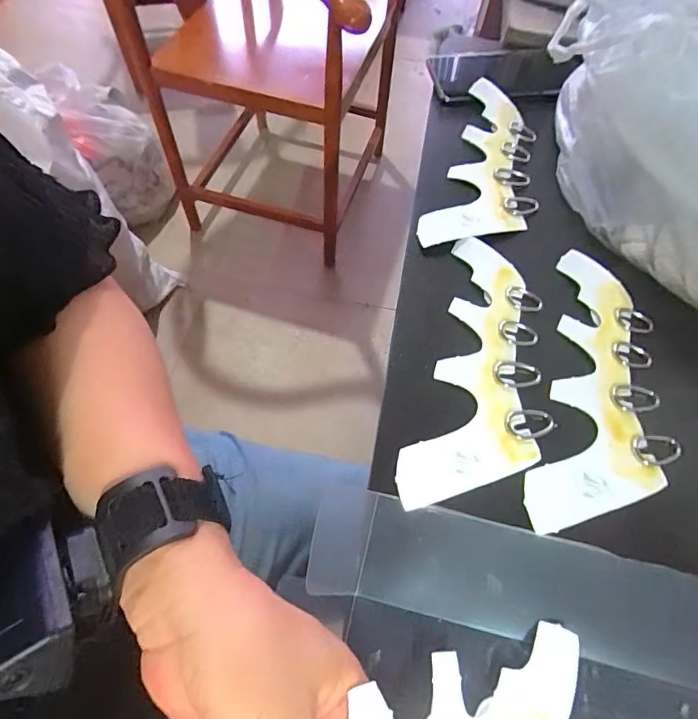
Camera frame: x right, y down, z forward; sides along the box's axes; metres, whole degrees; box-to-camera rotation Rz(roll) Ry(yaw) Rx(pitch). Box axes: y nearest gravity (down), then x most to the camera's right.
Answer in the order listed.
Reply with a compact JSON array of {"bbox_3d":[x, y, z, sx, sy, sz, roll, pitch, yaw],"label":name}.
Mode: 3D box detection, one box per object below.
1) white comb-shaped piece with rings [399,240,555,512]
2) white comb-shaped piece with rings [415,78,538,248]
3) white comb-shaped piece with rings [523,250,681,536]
[{"bbox_3d":[0.096,0.004,0.324,0.081,0.005,0.210,15,62,6],"label":"white comb-shaped piece with rings"},{"bbox_3d":[0.130,-0.175,0.419,0.083,0.010,0.214,18,62,8],"label":"white comb-shaped piece with rings"},{"bbox_3d":[0.177,0.018,0.321,0.083,0.011,0.207,15,62,6],"label":"white comb-shaped piece with rings"}]

